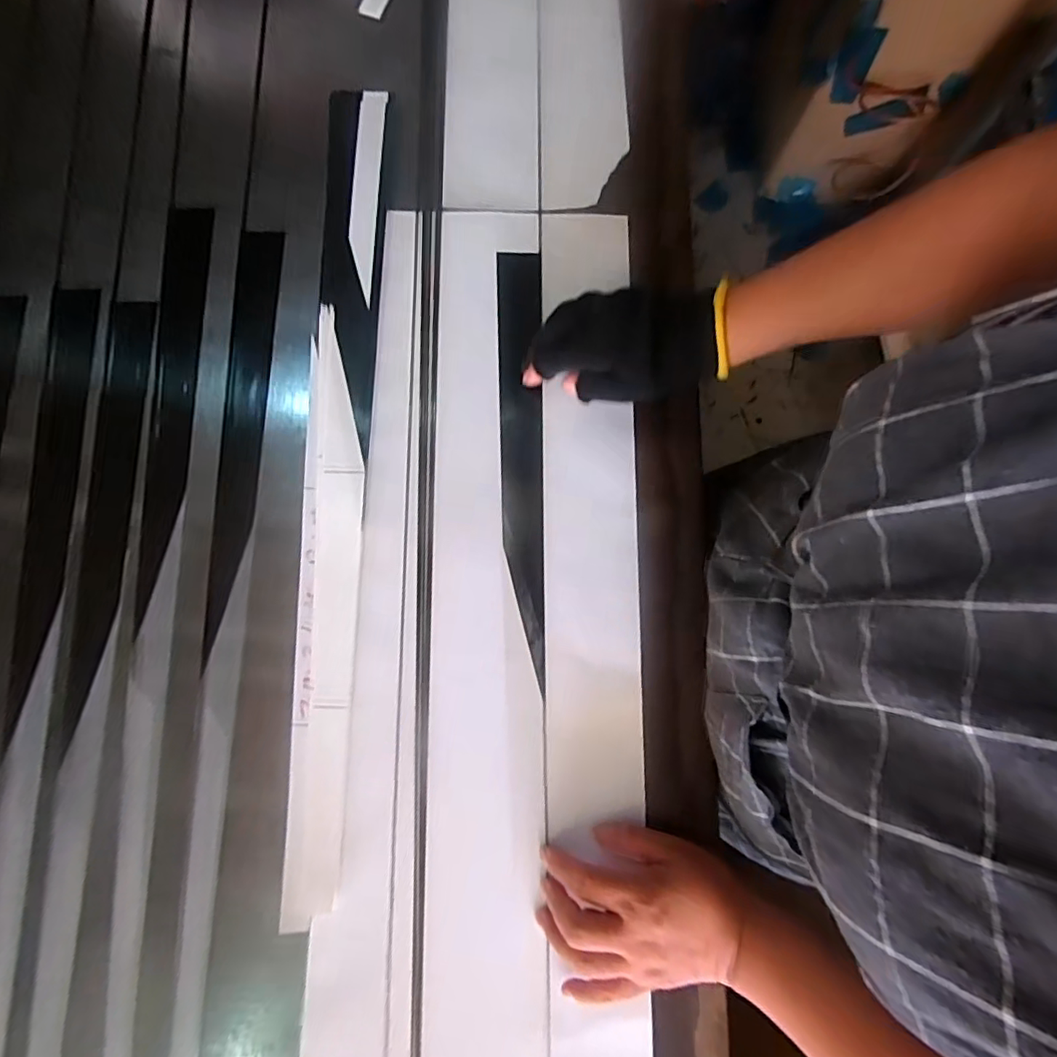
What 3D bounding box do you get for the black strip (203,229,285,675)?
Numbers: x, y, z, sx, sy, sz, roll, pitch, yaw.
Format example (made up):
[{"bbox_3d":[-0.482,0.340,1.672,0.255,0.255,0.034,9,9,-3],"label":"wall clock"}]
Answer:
[{"bbox_3d":[-0.241,-0.086,0.466,0.034,0.009,0.360,2,79,-1],"label":"black strip"}]

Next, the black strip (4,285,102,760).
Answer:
[{"bbox_3d":[-0.392,-0.026,0.459,0.041,0.007,0.365,0,83,4],"label":"black strip"}]

